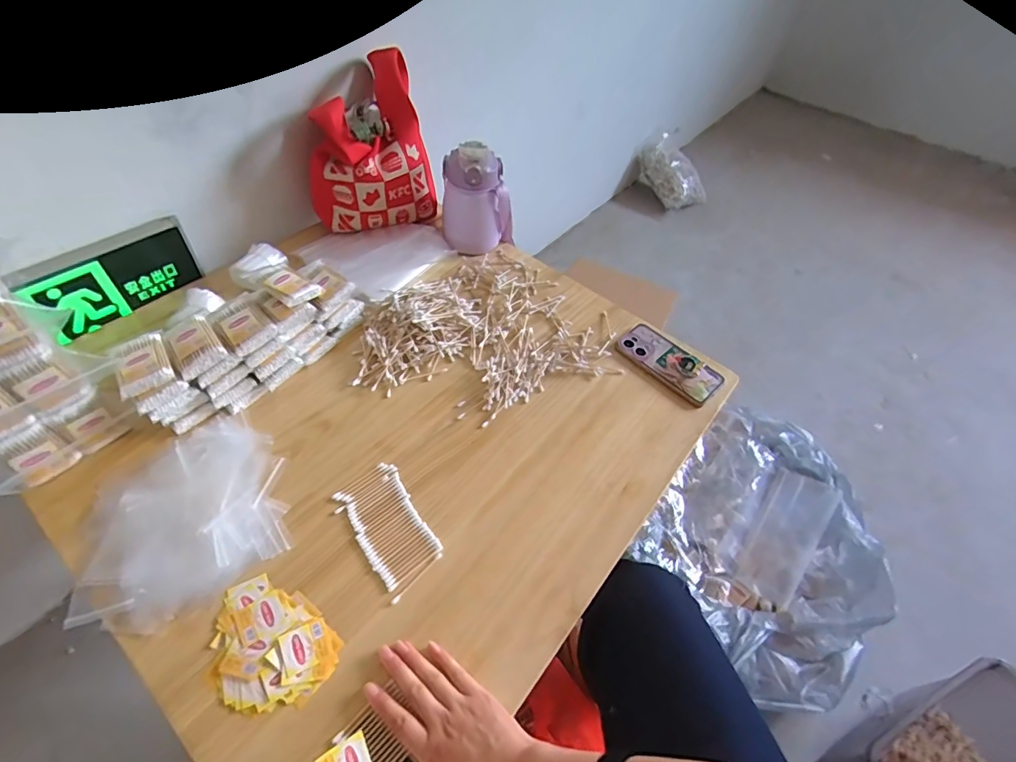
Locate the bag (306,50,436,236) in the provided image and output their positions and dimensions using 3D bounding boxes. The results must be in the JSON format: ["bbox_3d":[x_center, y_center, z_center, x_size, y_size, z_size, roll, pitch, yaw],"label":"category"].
[{"bbox_3d":[-0.248,-0.410,0.836,0.209,0.210,0.189,-11,54,-14],"label":"bag"}]

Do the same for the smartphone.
[{"bbox_3d":[0.247,-0.032,0.733,0.080,0.017,0.161,-37,60,-23],"label":"smartphone"}]

